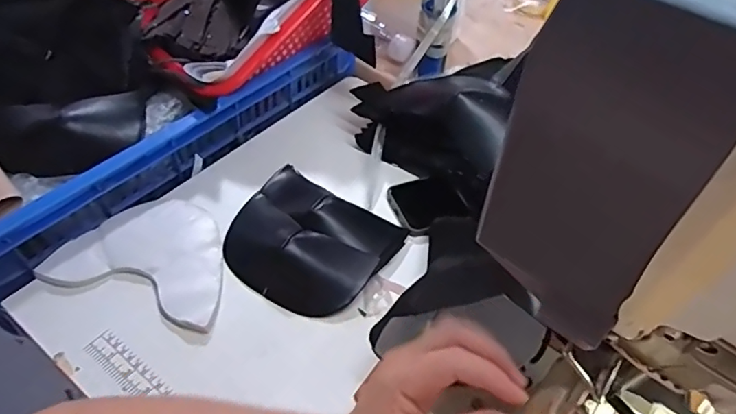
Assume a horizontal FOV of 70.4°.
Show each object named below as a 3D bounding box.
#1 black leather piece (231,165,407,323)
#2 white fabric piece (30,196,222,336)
[{"bbox_3d":[-0.061,0.032,0.547,0.167,0.034,0.143,22,50,14],"label":"black leather piece"},{"bbox_3d":[-0.219,0.046,0.541,0.177,0.015,0.131,15,49,8],"label":"white fabric piece"}]

